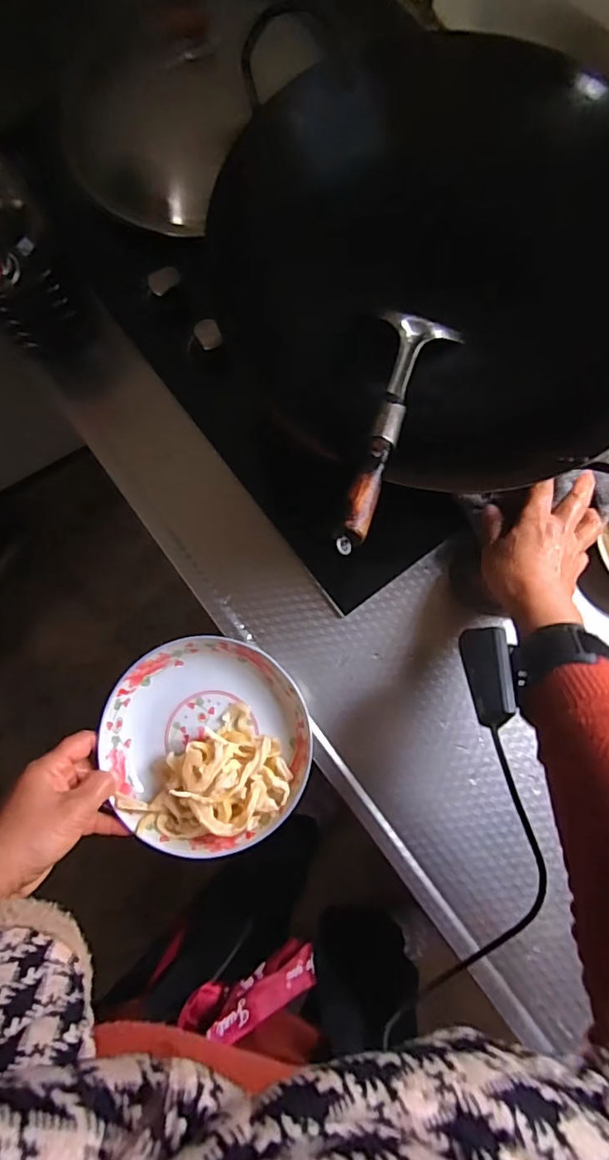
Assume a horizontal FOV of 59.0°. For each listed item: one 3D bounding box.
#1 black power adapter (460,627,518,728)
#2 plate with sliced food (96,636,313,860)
[{"bbox_3d":[0.140,0.071,0.399,0.033,0.020,0.074,-24,50,32],"label":"black power adapter"},{"bbox_3d":[-0.081,0.133,0.442,0.166,0.036,0.164,0,80,2],"label":"plate with sliced food"}]

